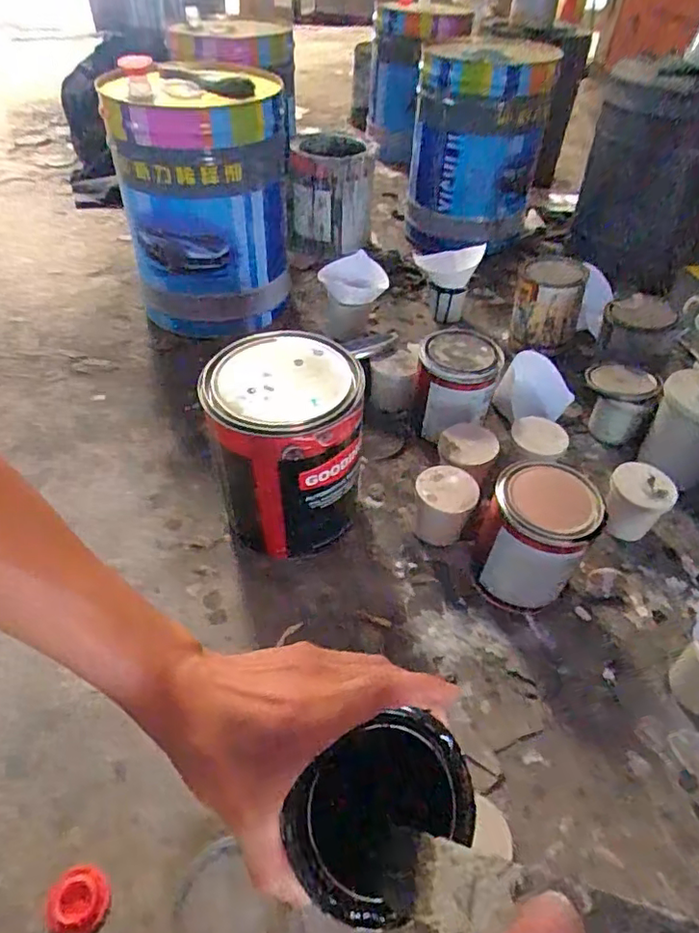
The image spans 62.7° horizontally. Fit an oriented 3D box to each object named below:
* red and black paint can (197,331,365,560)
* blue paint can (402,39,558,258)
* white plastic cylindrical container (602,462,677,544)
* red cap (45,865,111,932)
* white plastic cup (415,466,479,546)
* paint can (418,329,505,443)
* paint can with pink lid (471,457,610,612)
[{"bbox_3d":[-0.069,-0.020,0.649,0.157,0.207,0.153,2,45,-2],"label":"red and black paint can"},{"bbox_3d":[0.243,-0.618,1.135,0.251,0.360,0.234,8,46,5],"label":"blue paint can"},{"bbox_3d":[0.342,0.047,0.694,0.070,0.073,0.070,2,45,-2],"label":"white plastic cylindrical container"},{"bbox_3d":[-0.208,0.334,0.440,0.045,0.008,0.045,2,45,-2],"label":"red cap"},{"bbox_3d":[0.110,0.047,0.681,0.070,0.079,0.065,16,47,12],"label":"white plastic cup"},{"bbox_3d":[0.143,-0.104,0.785,0.102,0.141,0.109,2,45,-2],"label":"paint can"},{"bbox_3d":[0.191,0.074,0.606,0.102,0.146,0.111,16,47,12],"label":"paint can with pink lid"}]

